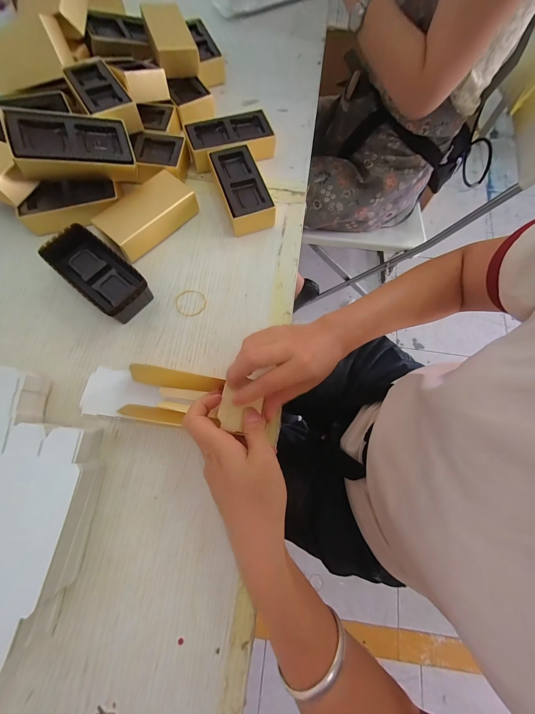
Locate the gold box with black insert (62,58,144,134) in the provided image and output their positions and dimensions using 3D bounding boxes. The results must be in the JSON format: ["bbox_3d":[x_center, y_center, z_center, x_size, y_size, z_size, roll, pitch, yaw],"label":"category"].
[{"bbox_3d":[-0.217,-0.340,0.355,0.059,0.037,0.122,-32,76,-11],"label":"gold box with black insert"}]

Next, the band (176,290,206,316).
[{"bbox_3d":[-0.091,-0.065,0.322,0.036,0.004,0.034,0,73,-2],"label":"band"}]

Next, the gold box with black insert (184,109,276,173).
[{"bbox_3d":[-0.050,-0.295,0.376,0.110,0.035,0.057,-19,74,-7],"label":"gold box with black insert"}]

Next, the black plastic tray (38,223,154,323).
[{"bbox_3d":[-0.190,-0.094,0.311,0.118,0.038,0.061,37,75,9],"label":"black plastic tray"}]

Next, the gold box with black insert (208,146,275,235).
[{"bbox_3d":[-0.033,-0.214,0.354,0.055,0.034,0.118,-18,74,-7],"label":"gold box with black insert"}]

